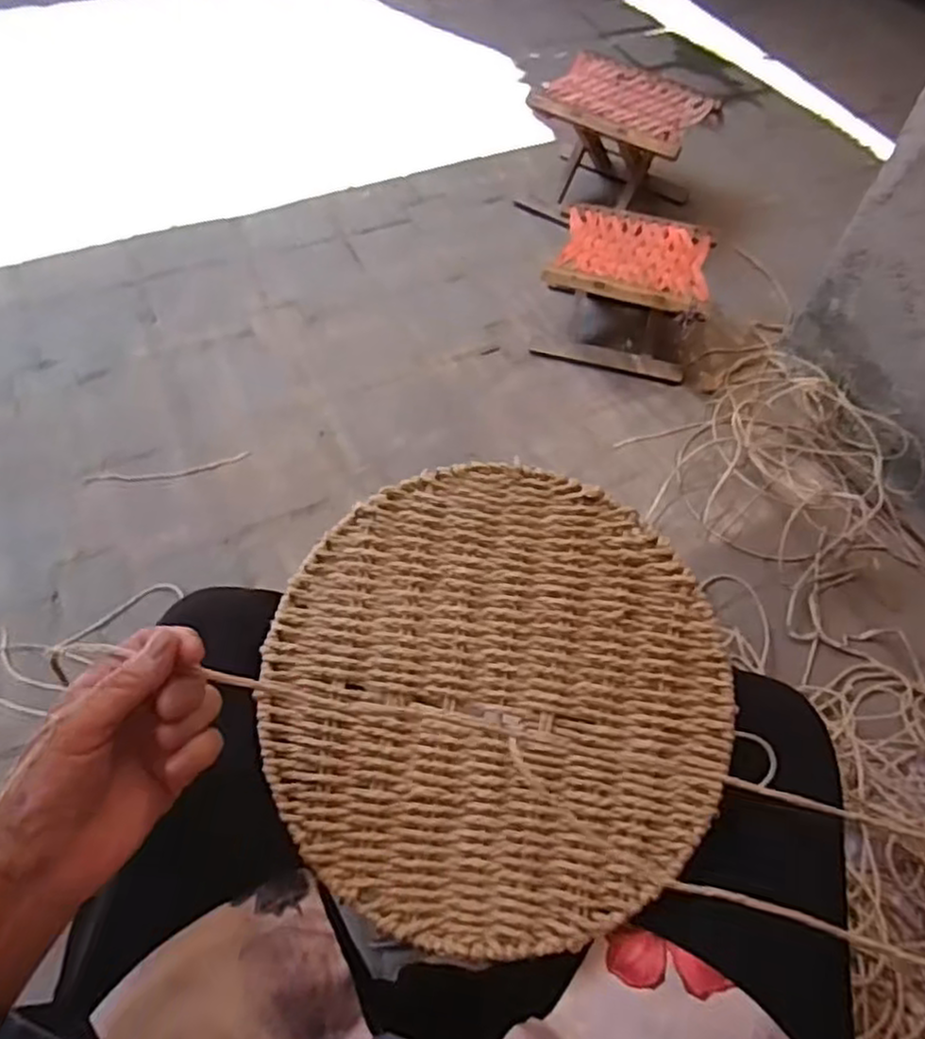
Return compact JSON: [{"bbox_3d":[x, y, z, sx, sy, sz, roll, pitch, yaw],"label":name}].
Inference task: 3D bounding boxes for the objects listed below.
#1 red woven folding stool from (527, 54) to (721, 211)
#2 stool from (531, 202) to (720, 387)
[{"bbox_3d":[0.324,-0.775,1.512,0.300,0.241,0.272,29,59,14],"label":"red woven folding stool"},{"bbox_3d":[0.296,-0.408,1.301,0.273,0.190,0.233,16,57,6],"label":"stool"}]

